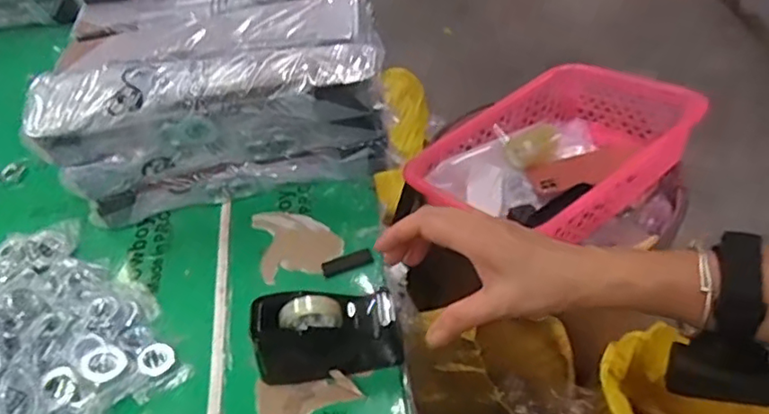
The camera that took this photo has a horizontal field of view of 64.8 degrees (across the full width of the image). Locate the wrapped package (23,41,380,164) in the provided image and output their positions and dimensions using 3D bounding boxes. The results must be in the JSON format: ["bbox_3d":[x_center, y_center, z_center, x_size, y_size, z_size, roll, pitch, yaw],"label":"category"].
[{"bbox_3d":[-0.162,-0.108,0.557,0.305,0.047,0.084,-12,45,-2],"label":"wrapped package"}]

